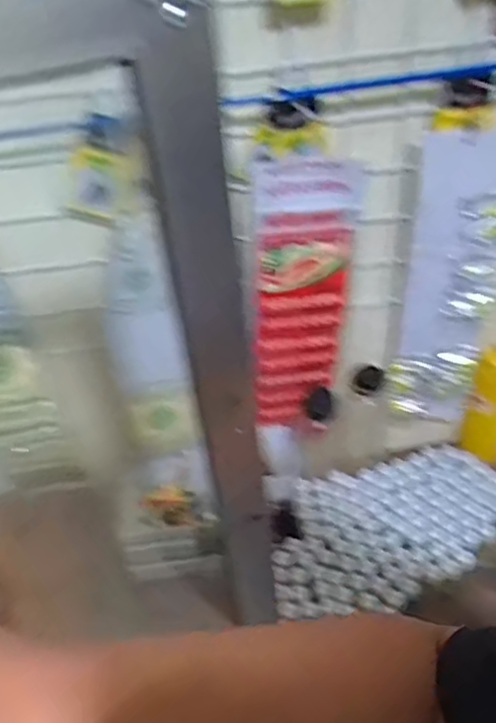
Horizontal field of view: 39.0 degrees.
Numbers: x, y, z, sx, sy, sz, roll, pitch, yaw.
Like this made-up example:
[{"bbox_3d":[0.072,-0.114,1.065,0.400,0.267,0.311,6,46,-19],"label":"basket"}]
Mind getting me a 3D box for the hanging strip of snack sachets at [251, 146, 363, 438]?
[{"bbox_3d":[0.061,-0.060,0.795,0.106,0.367,0.036,-8,42,-5],"label":"hanging strip of snack sachets"}]

